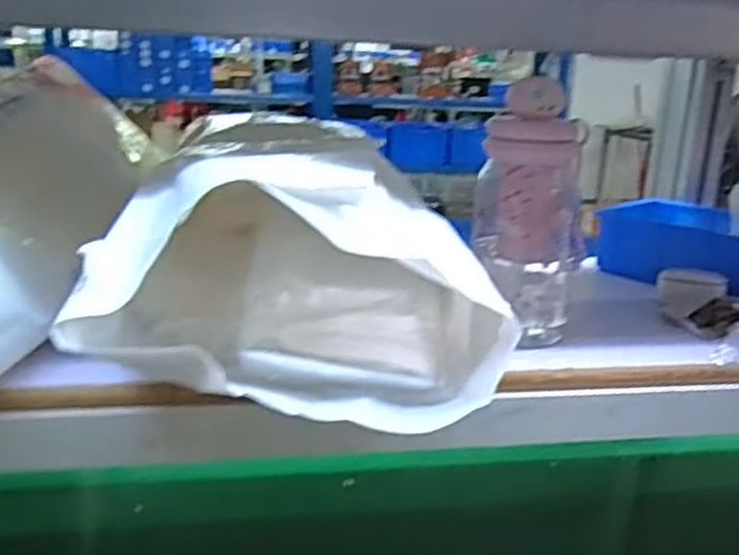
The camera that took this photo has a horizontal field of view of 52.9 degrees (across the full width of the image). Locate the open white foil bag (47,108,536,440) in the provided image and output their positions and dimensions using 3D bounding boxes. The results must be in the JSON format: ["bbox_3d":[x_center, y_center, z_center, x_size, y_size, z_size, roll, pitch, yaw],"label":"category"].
[{"bbox_3d":[-0.048,-0.008,0.483,0.234,0.133,0.213,0,17,-7],"label":"open white foil bag"}]

